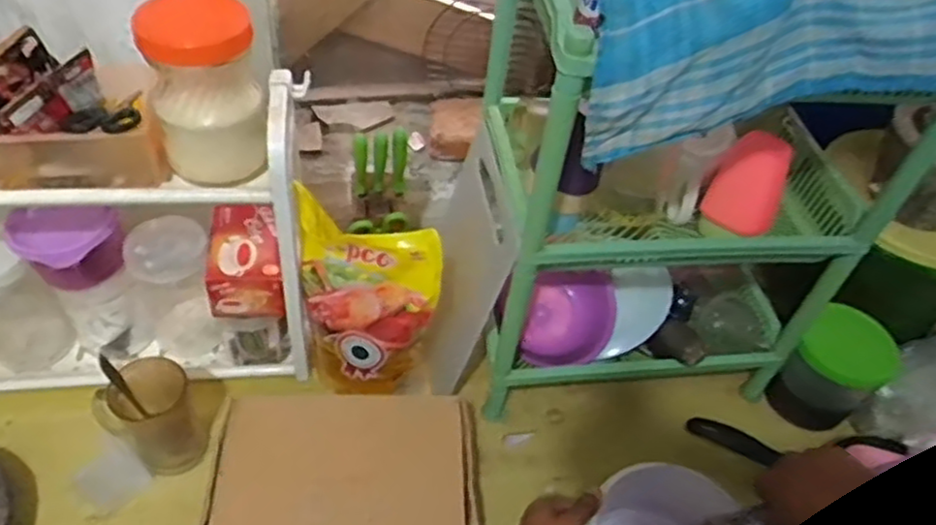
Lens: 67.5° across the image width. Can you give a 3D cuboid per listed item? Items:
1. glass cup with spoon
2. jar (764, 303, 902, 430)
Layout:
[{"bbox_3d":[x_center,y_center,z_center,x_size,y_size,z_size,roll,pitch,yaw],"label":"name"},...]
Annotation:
[{"bbox_3d":[-0.350,0.164,0.767,0.089,0.146,0.084,3,47,-3],"label":"glass cup with spoon"},{"bbox_3d":[0.466,0.140,0.894,0.102,0.162,0.102,36,54,25],"label":"jar"}]

